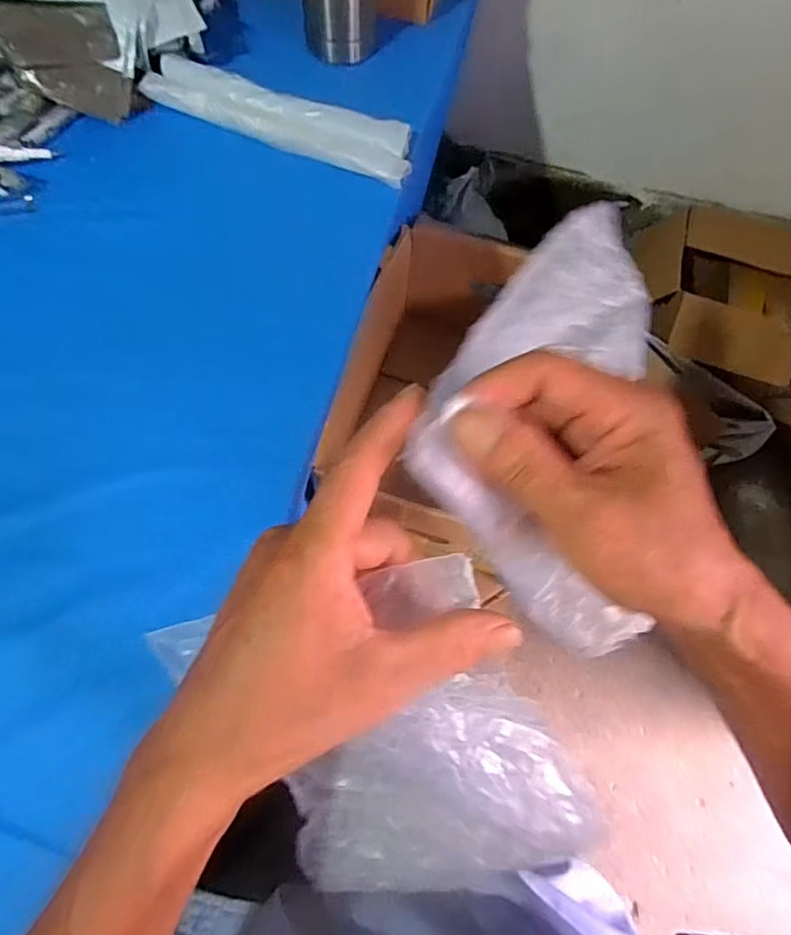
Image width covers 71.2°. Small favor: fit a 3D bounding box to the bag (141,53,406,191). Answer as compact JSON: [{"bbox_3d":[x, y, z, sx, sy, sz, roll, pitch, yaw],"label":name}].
[{"bbox_3d":[-0.111,-0.345,0.548,0.272,0.022,0.058,22,68,6],"label":"bag"}]

